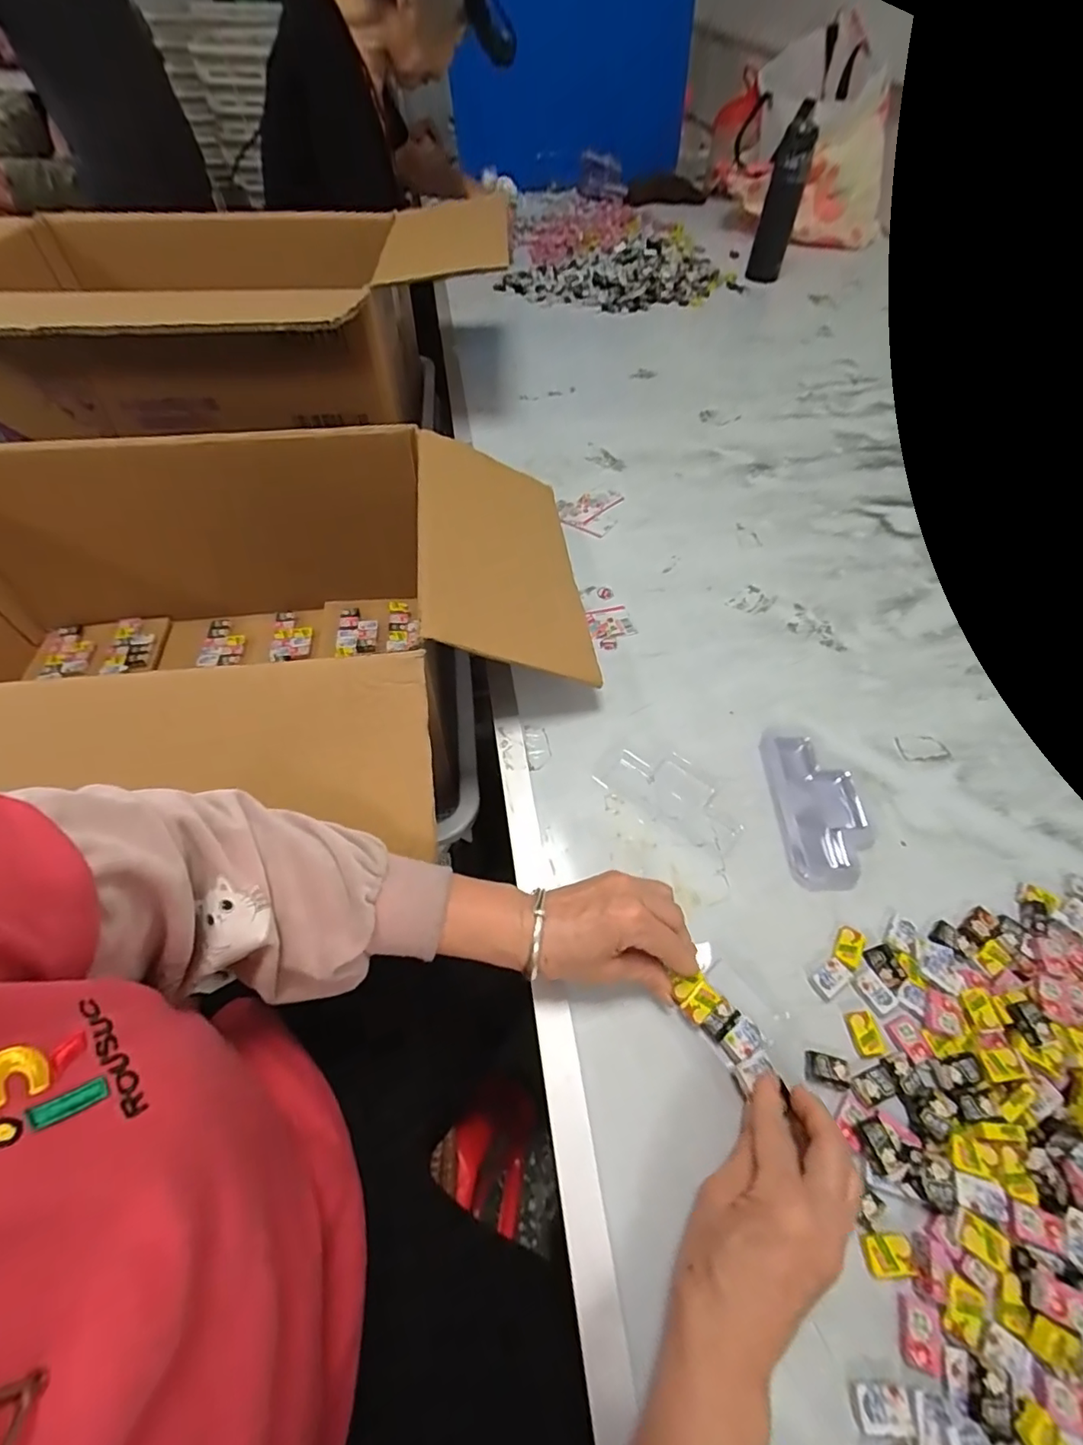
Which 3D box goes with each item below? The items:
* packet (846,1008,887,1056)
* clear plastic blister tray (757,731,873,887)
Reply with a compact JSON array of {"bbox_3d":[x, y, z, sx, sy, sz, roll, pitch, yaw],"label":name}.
[{"bbox_3d":[0.220,0.210,0.364,0.020,0.004,0.027,-6,56,-4],"label":"packet"},{"bbox_3d":[0.236,0.067,0.460,0.075,0.013,0.146,3,56,2],"label":"clear plastic blister tray"}]

